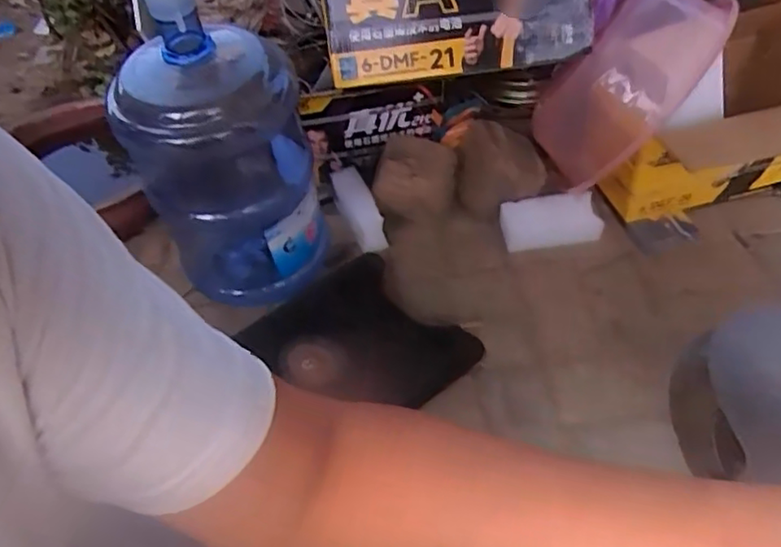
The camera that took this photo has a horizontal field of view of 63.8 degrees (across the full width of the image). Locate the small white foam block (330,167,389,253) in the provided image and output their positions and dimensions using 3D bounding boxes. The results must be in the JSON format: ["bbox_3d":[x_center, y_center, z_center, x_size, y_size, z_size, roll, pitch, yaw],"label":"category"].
[{"bbox_3d":[-0.056,-0.115,1.122,0.053,0.049,0.172,-21,64,-13],"label":"small white foam block"}]

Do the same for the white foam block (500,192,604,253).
[{"bbox_3d":[0.273,-0.089,1.074,0.159,0.020,0.086,-8,86,12],"label":"white foam block"}]

